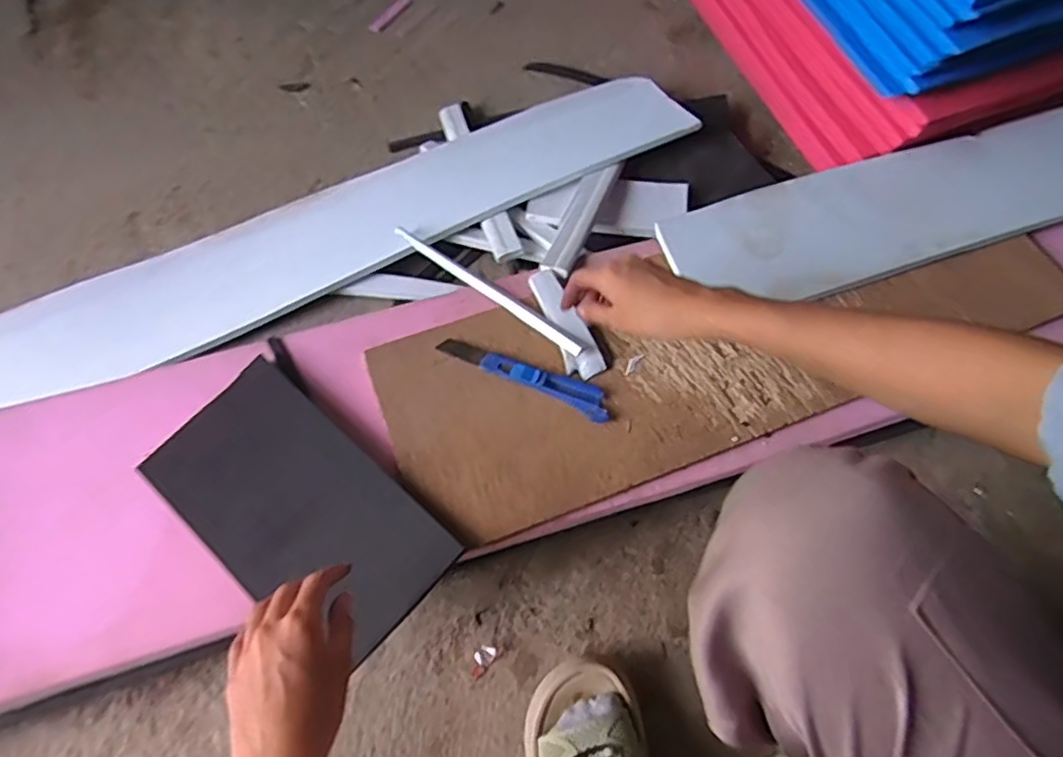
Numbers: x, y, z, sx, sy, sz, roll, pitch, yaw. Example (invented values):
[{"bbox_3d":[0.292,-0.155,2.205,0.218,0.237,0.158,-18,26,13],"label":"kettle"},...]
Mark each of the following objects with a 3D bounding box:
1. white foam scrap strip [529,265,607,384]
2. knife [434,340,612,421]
[{"bbox_3d":[0.034,-0.061,0.636,0.028,0.016,0.132,-24,68,-9],"label":"white foam scrap strip"},{"bbox_3d":[-0.007,-0.003,0.617,0.180,0.008,0.031,21,69,10],"label":"knife"}]

